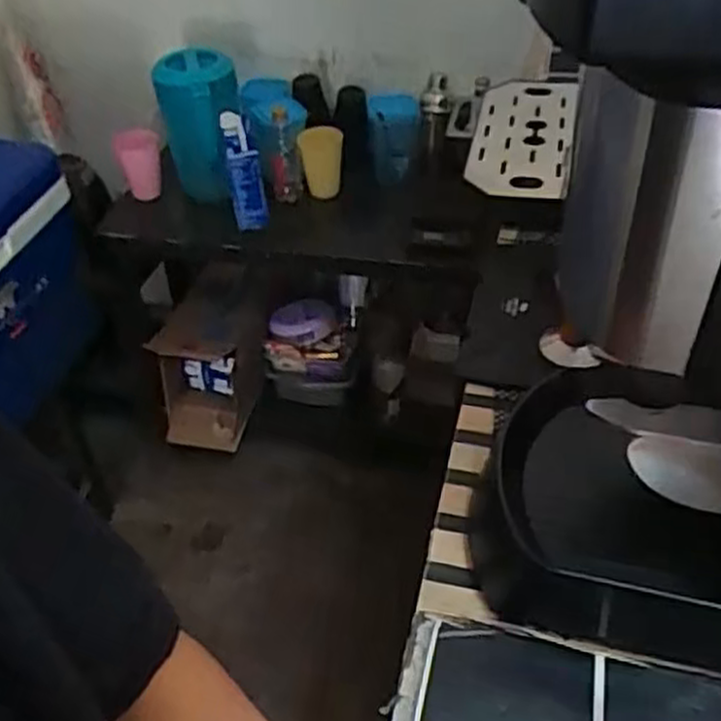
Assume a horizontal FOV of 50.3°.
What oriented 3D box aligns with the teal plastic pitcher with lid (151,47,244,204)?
[{"bbox_3d":[-0.267,-0.396,1.310,0.134,0.225,0.136,-9,42,-8],"label":"teal plastic pitcher with lid"}]

